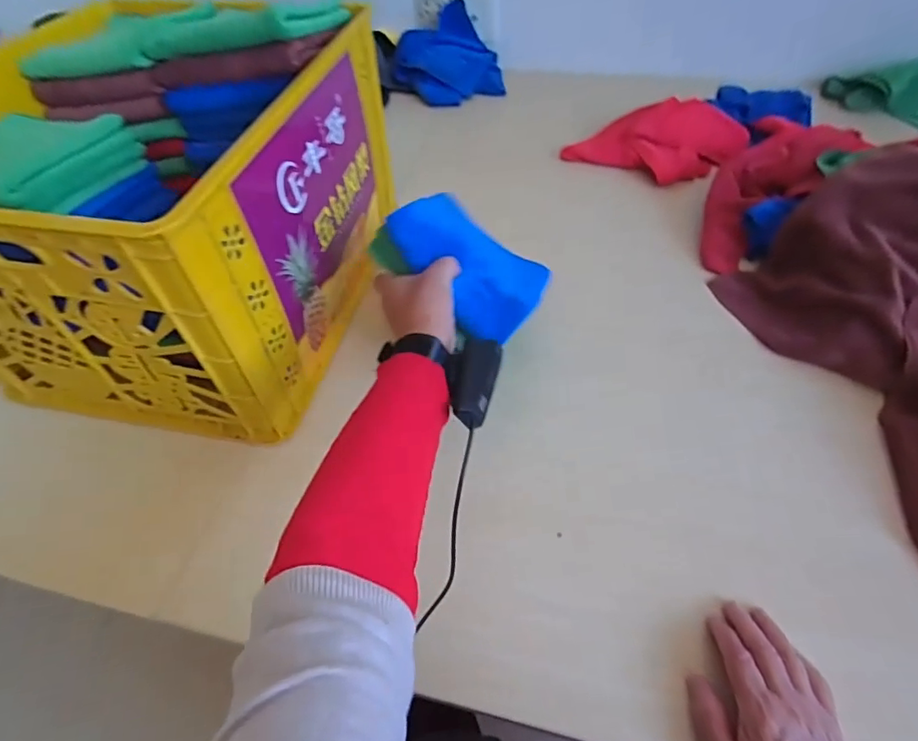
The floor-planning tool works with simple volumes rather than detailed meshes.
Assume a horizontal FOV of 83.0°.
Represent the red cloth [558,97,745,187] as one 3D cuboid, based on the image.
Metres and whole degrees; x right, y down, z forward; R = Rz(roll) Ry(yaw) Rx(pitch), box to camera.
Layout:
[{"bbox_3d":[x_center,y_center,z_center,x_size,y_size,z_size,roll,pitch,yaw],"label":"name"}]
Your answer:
[{"bbox_3d":[0.353,-0.399,0.900,0.319,0.059,0.161,-13,50,-6],"label":"red cloth"}]

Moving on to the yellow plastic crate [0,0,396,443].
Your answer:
[{"bbox_3d":[-0.330,-0.199,0.617,0.386,0.288,0.443,7,50,10],"label":"yellow plastic crate"}]

